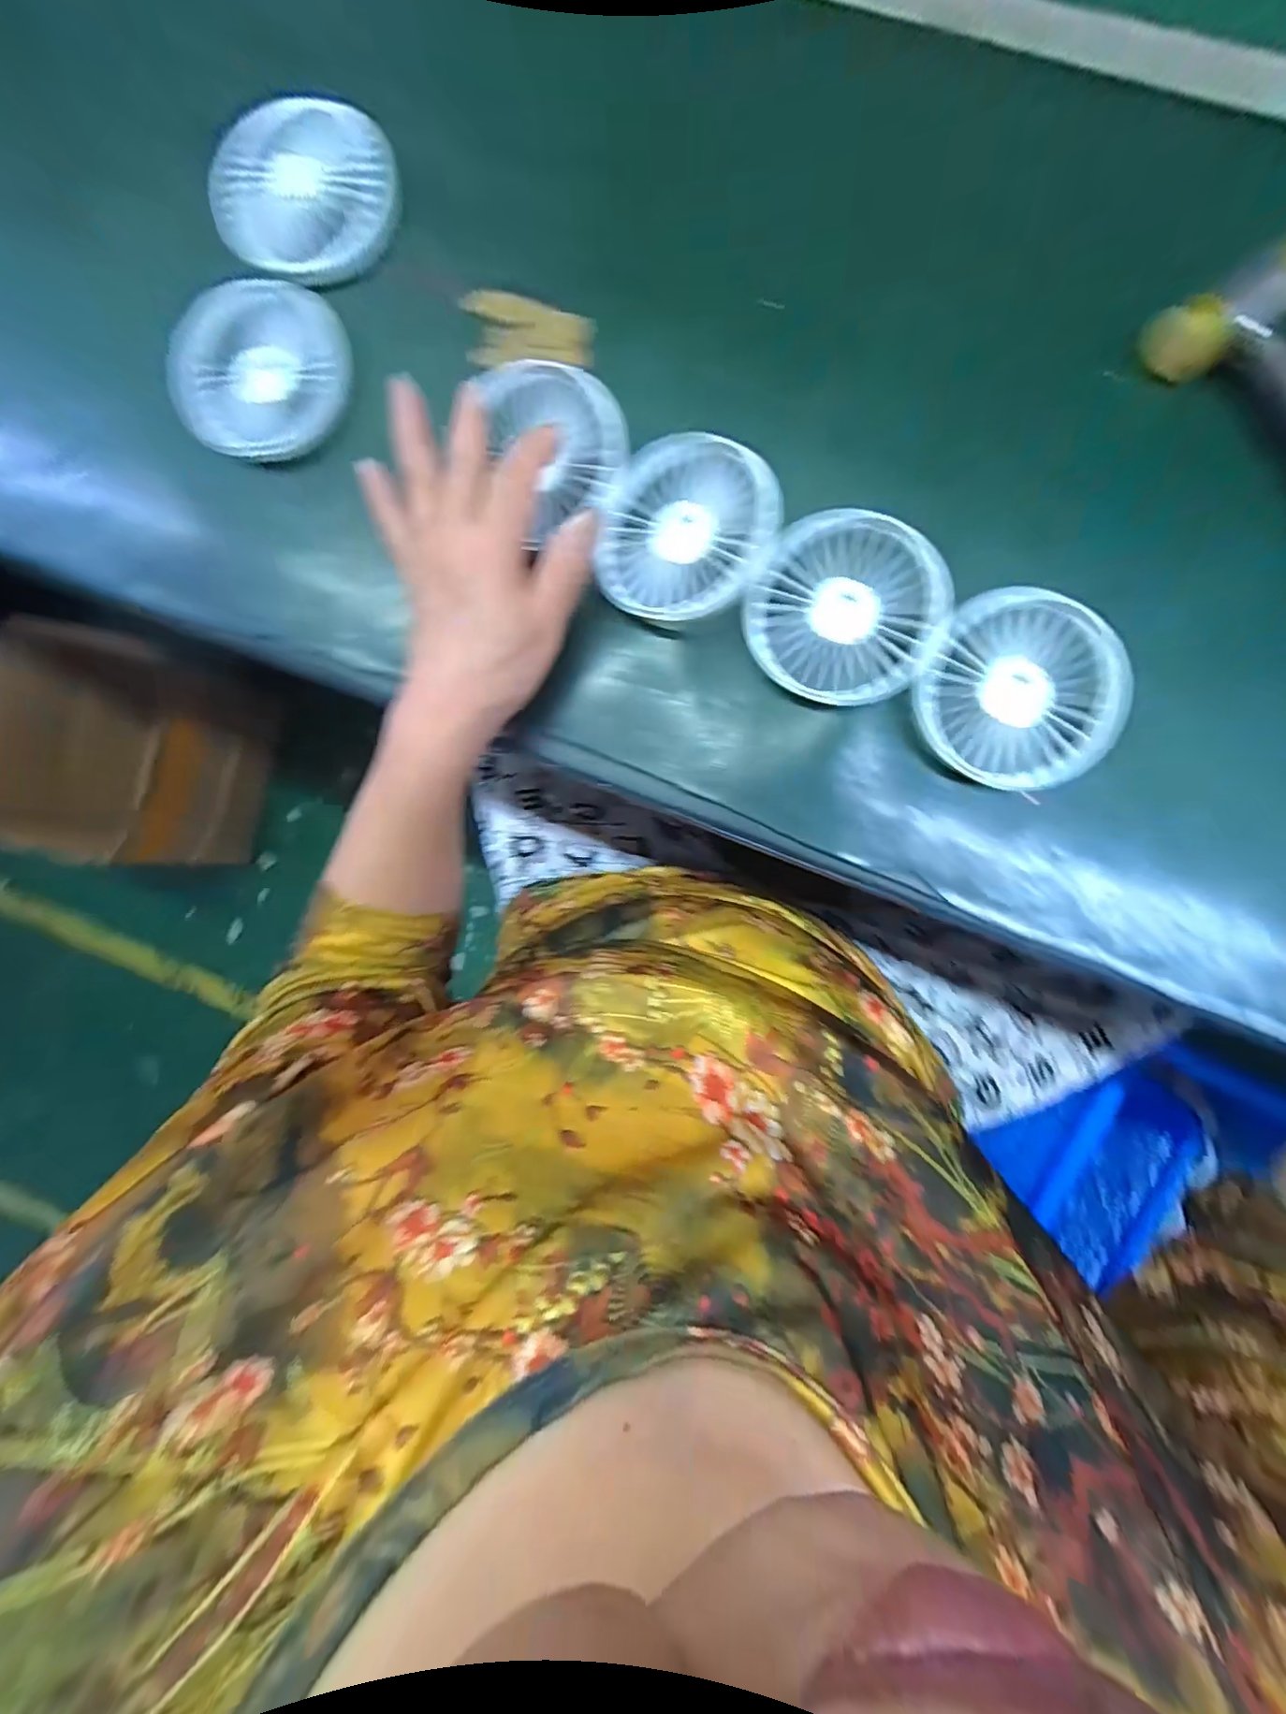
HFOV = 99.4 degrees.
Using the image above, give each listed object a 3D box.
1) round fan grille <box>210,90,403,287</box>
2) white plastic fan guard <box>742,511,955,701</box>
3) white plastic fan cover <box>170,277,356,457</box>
[{"bbox_3d":[-0.185,-0.359,0.294,0.100,0.012,0.087,29,96,4],"label":"round fan grille"},{"bbox_3d":[0.098,-0.121,0.267,0.093,0.011,0.085,41,93,3],"label":"white plastic fan guard"},{"bbox_3d":[-0.212,-0.265,0.299,0.098,0.015,0.085,13,94,6],"label":"white plastic fan cover"}]

